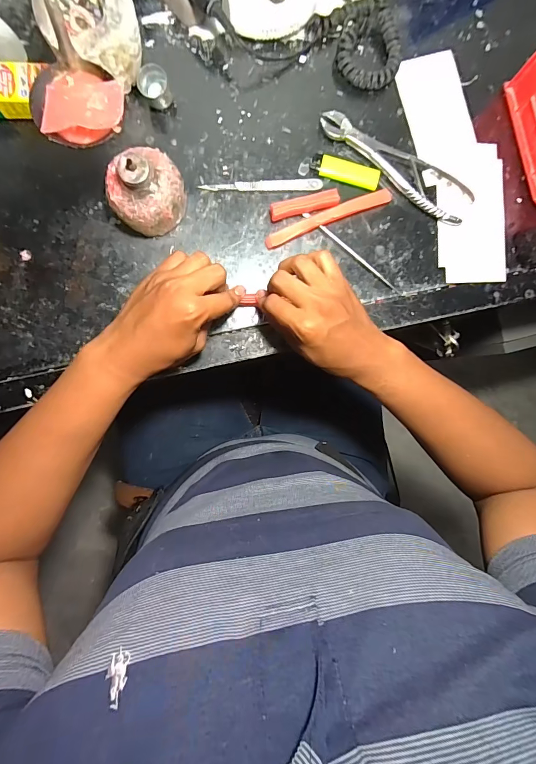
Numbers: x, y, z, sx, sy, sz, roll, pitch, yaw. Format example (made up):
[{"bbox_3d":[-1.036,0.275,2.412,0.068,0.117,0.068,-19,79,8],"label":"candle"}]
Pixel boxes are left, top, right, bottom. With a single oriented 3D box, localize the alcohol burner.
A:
[{"bbox_3d":[-0.122,-0.192,0.363,0.072,0.077,0.066,0,92,-5],"label":"alcohol burner"}]

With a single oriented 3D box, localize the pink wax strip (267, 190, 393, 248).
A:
[{"bbox_3d":[0.069,-0.188,0.410,0.153,0.011,0.018,-23,93,-4],"label":"pink wax strip"}]

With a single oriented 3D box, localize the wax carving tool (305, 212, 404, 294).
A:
[{"bbox_3d":[0.099,-0.149,0.415,0.144,0.004,0.007,37,88,-5],"label":"wax carving tool"}]

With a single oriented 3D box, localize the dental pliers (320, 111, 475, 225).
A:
[{"bbox_3d":[0.148,-0.249,0.415,0.196,0.014,0.049,29,89,-5],"label":"dental pliers"}]

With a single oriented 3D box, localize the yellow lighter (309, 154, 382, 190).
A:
[{"bbox_3d":[0.088,-0.236,0.408,0.080,0.009,0.024,10,91,-5],"label":"yellow lighter"}]

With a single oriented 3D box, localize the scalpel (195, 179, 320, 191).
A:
[{"bbox_3d":[-0.006,-0.224,0.408,0.137,0.004,0.012,-4,92,-5],"label":"scalpel"}]

